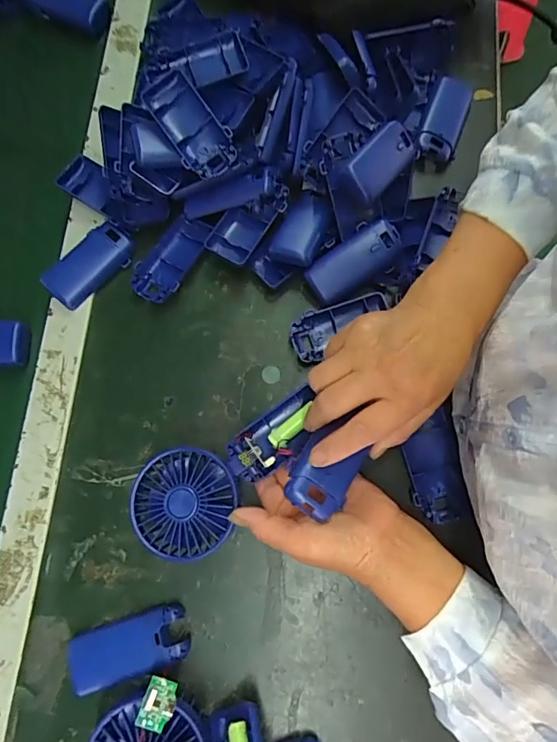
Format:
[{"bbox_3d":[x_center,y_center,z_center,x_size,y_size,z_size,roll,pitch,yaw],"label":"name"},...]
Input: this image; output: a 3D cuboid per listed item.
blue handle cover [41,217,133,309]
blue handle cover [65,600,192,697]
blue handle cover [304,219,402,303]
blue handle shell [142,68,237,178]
[{"bbox_3d":[-0.184,-0.103,0.464,0.044,0.027,0.091,40,79,9],"label":"blue handle cover"},{"bbox_3d":[-0.122,0.225,0.380,0.095,0.022,0.040,-19,76,-5],"label":"blue handle cover"},{"bbox_3d":[0.072,-0.106,0.448,0.092,0.034,0.038,-35,77,11],"label":"blue handle cover"},{"bbox_3d":[-0.082,-0.223,0.424,0.044,0.029,0.099,-40,99,-9],"label":"blue handle shell"}]

